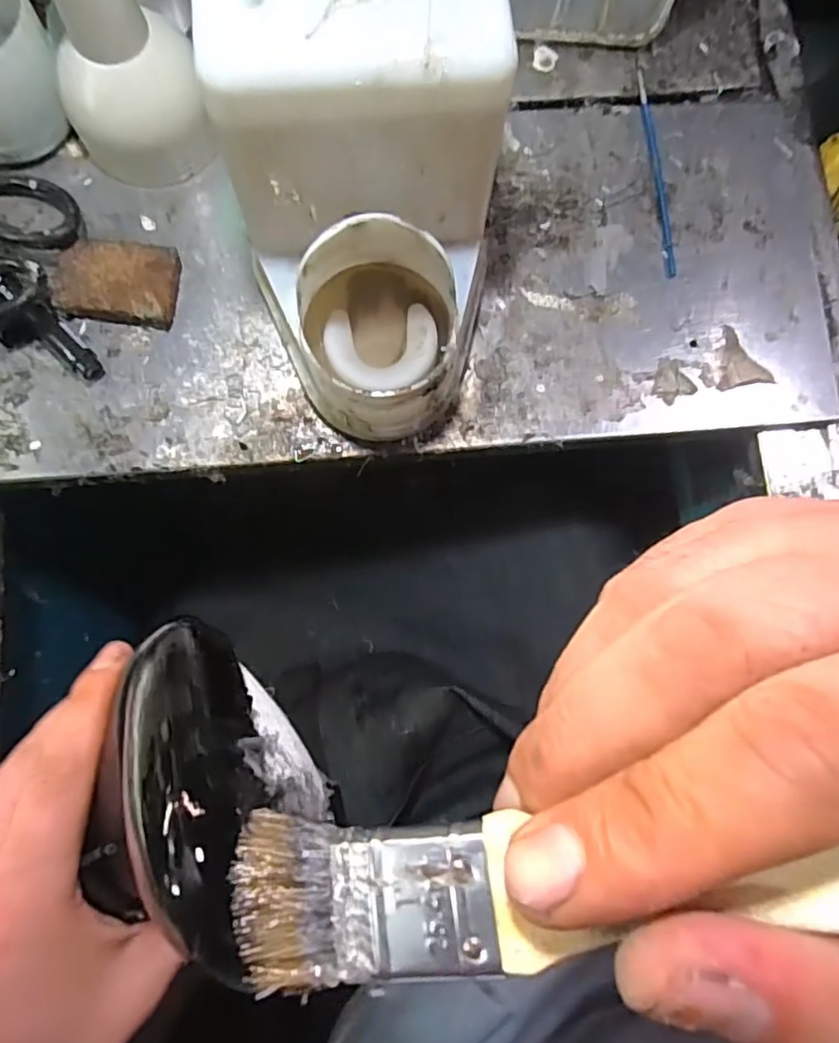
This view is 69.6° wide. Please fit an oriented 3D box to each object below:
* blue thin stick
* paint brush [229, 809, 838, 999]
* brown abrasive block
[{"bbox_3d":[0.161,-0.244,0.409,0.008,0.004,0.163,-4,82,-3],"label":"blue thin stick"},{"bbox_3d":[0.038,0.057,0.094,0.145,0.009,0.024,-10,82,13],"label":"paint brush"},{"bbox_3d":[-0.187,-0.148,0.374,0.070,0.015,0.048,6,81,-1],"label":"brown abrasive block"}]

